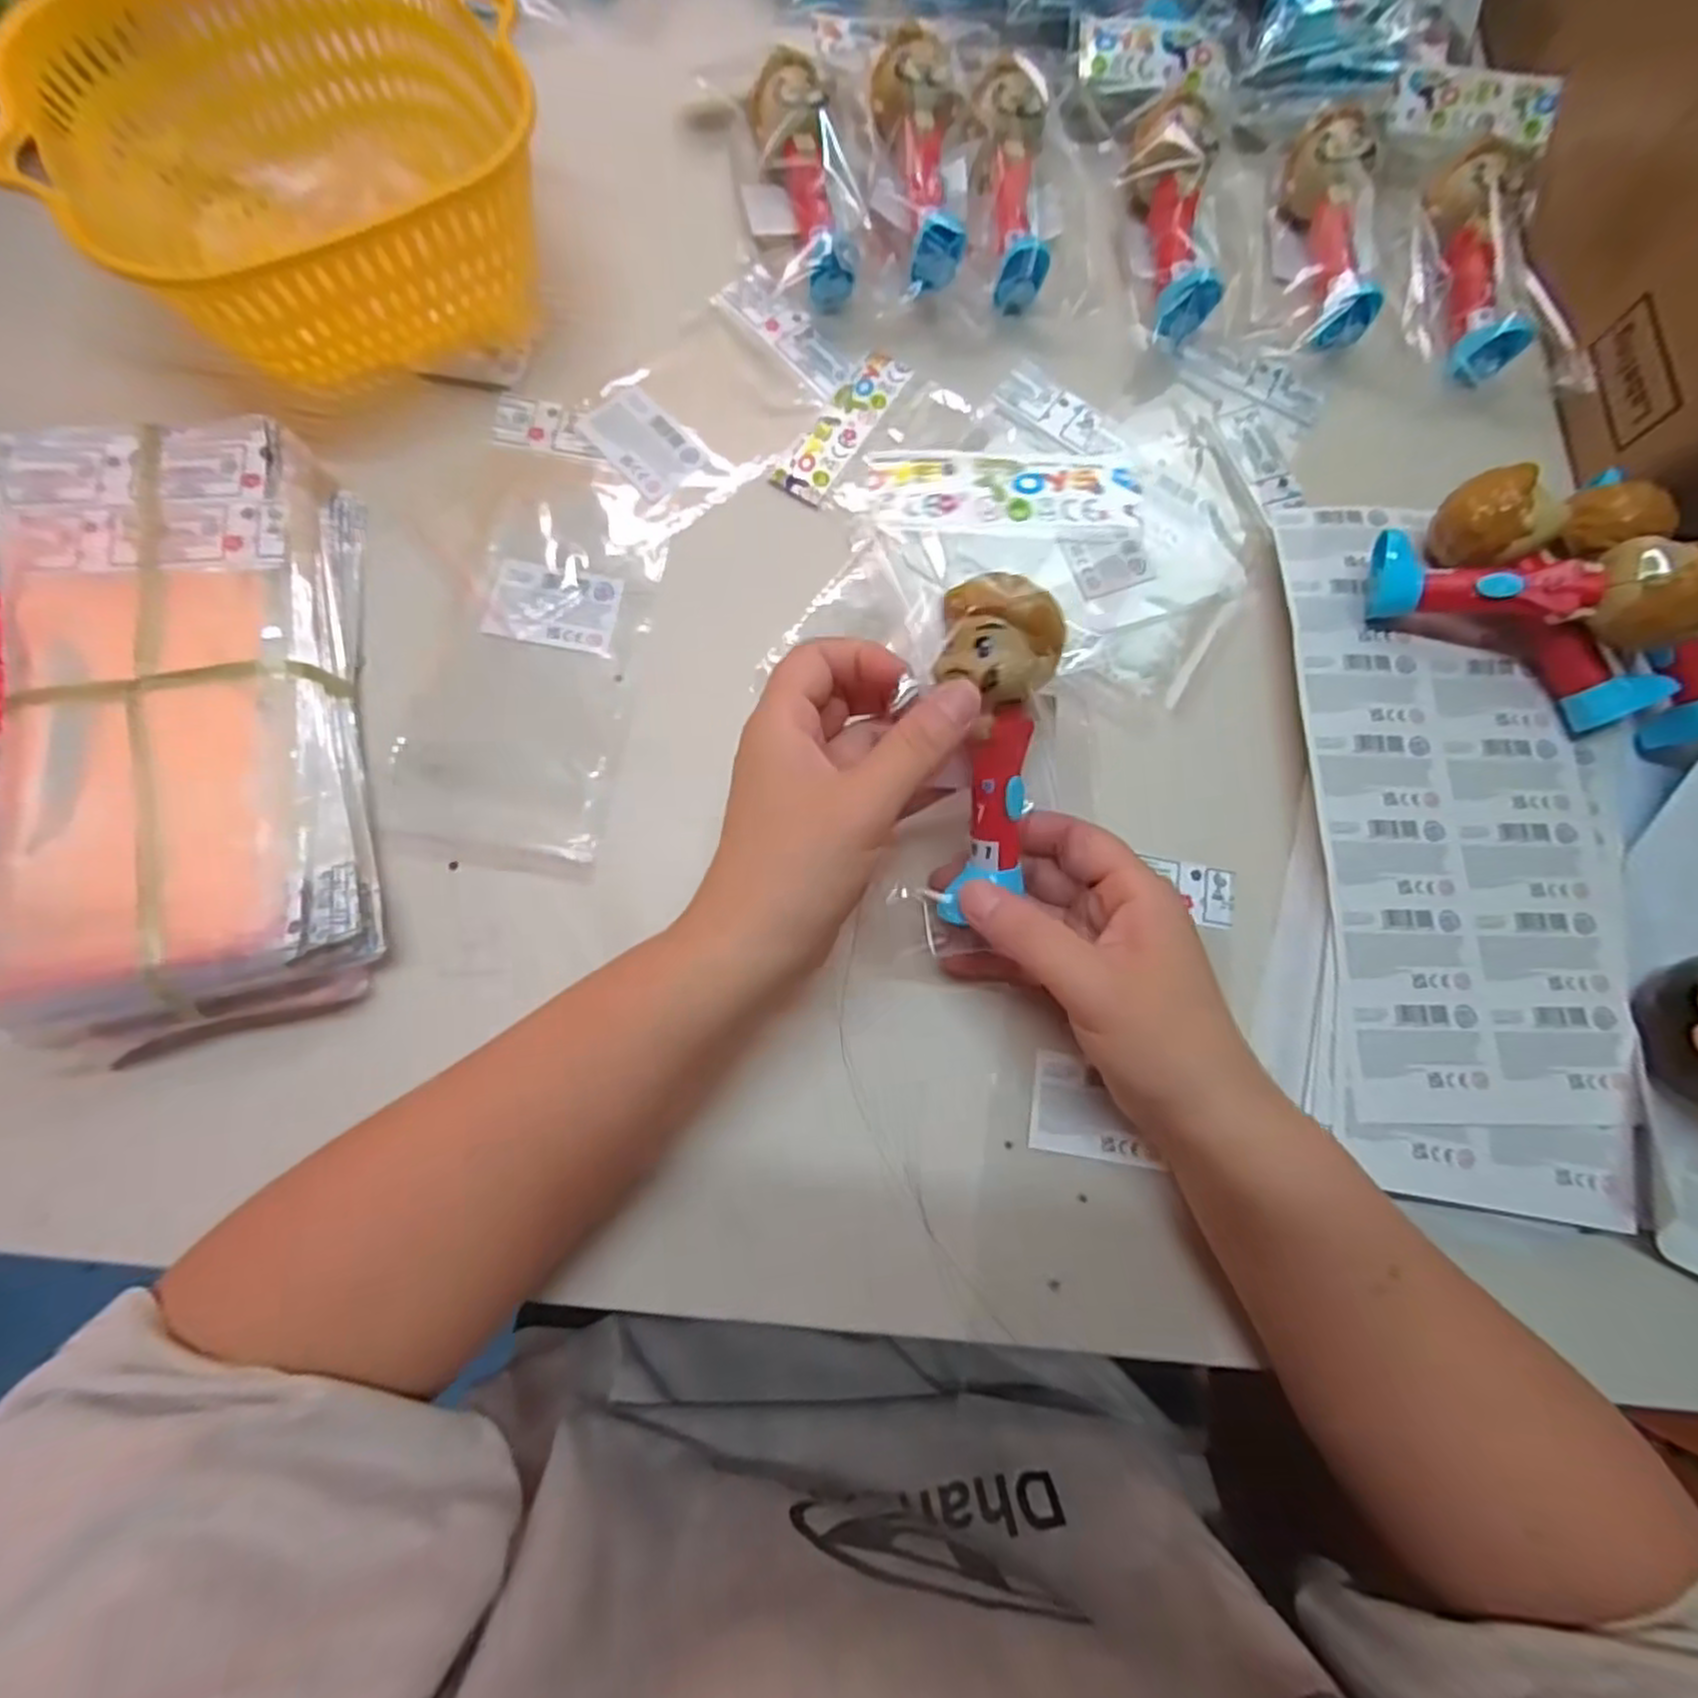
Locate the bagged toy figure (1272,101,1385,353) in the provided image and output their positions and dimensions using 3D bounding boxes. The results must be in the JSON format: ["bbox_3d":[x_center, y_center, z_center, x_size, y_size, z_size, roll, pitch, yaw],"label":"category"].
[{"bbox_3d":[0.267,-0.341,0.418,0.048,0.034,0.132,3,76,-2],"label":"bagged toy figure"}]

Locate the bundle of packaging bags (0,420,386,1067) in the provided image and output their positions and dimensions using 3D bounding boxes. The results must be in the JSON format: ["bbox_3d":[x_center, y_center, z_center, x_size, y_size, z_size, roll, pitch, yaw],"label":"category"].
[{"bbox_3d":[-0.279,-0.054,0.324,0.128,0.046,0.258,-11,77,-5],"label":"bundle of packaging bags"}]

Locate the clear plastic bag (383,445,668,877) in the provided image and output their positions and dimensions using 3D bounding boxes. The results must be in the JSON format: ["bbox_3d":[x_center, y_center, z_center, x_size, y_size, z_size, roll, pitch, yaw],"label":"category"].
[{"bbox_3d":[-0.150,-0.095,0.357,0.103,0.005,0.200,9,76,-1],"label":"clear plastic bag"}]

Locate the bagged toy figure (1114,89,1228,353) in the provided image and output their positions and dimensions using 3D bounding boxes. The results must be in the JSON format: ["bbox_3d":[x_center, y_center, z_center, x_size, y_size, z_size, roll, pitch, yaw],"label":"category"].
[{"bbox_3d":[0.173,-0.333,0.410,0.043,0.035,0.135,-1,78,-2],"label":"bagged toy figure"}]

